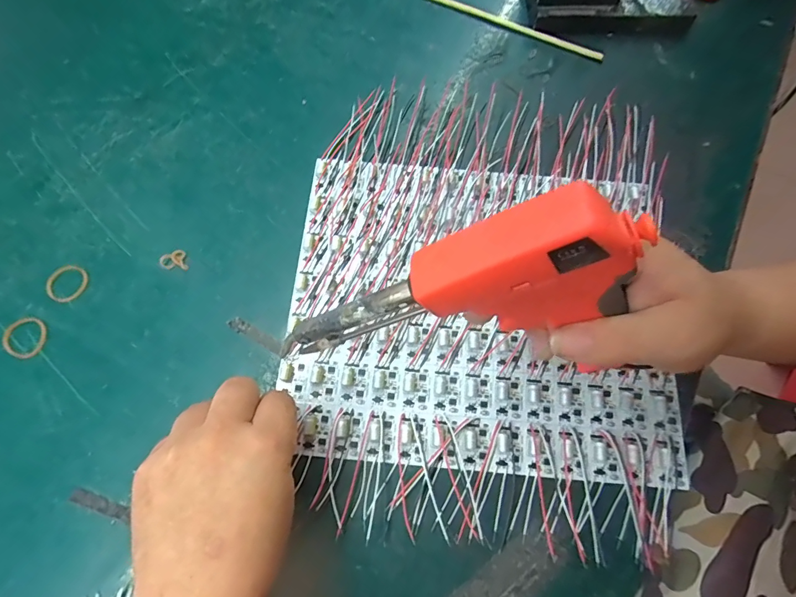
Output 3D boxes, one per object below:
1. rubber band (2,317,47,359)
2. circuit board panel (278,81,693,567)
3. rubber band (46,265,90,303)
[{"bbox_3d":[-0.278,0.028,0.303,0.035,0.004,0.029,30,73,9],"label":"rubber band"},{"bbox_3d":[0.068,-0.019,0.320,0.284,0.020,0.371,4,71,1],"label":"circuit board panel"},{"bbox_3d":[-0.258,-0.012,0.317,0.028,0.004,0.030,0,71,-1],"label":"rubber band"}]

